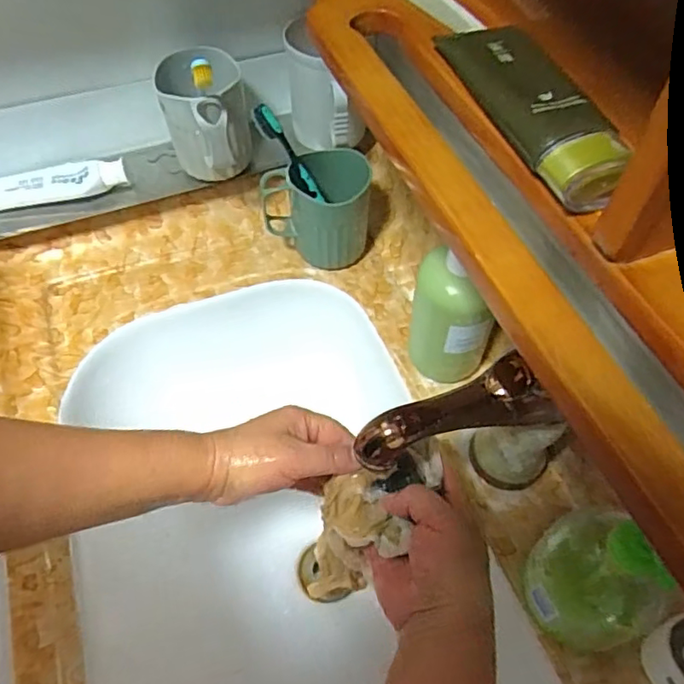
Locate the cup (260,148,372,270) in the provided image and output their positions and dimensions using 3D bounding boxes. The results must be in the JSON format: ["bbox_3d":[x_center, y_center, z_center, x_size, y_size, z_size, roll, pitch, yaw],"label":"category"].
[{"bbox_3d":[-0.020,-0.145,0.617,0.113,0.117,0.083,26,59,16],"label":"cup"}]

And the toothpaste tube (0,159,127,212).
[{"bbox_3d":[-0.314,-0.164,0.611,0.164,0.028,0.031,-13,57,-9],"label":"toothpaste tube"}]

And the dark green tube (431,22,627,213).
[{"bbox_3d":[0.103,-0.140,0.326,0.043,0.029,0.166,-11,56,-8],"label":"dark green tube"}]

